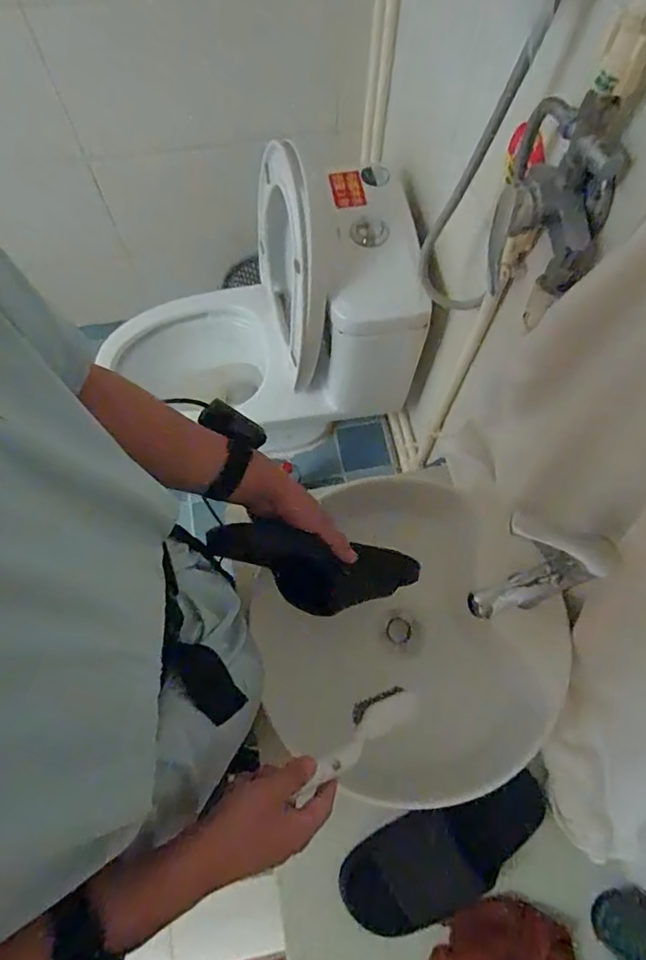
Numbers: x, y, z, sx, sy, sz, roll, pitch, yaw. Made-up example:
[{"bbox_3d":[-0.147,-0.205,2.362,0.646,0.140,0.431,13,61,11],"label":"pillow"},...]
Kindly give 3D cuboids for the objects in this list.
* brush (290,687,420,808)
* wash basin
[{"bbox_3d":[0.038,0.262,0.537,0.026,0.198,0.045,-47,70,29],"label":"brush"},{"bbox_3d":[0.120,0.200,0.743,0.422,0.162,0.403,0,68,-1],"label":"wash basin"}]

